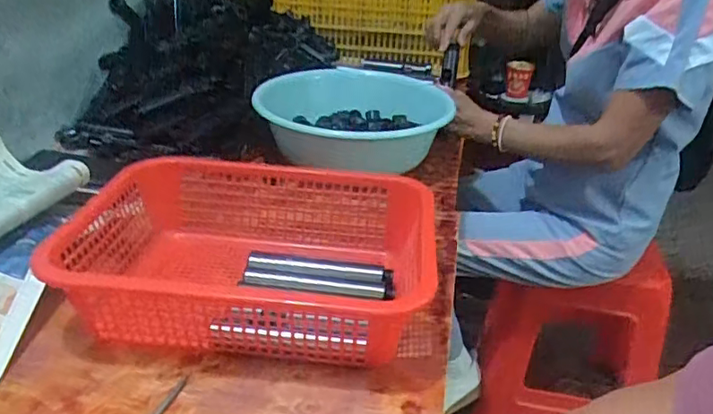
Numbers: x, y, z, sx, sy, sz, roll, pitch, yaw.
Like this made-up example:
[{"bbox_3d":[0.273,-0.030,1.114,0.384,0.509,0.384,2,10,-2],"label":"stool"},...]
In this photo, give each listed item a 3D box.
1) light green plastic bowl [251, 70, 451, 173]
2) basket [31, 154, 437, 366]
[{"bbox_3d":[-0.003,-0.135,0.928,0.287,0.098,0.282,10,28,13],"label":"light green plastic bowl"},{"bbox_3d":[-0.108,0.052,0.590,0.335,0.101,0.244,5,27,4],"label":"basket"}]

